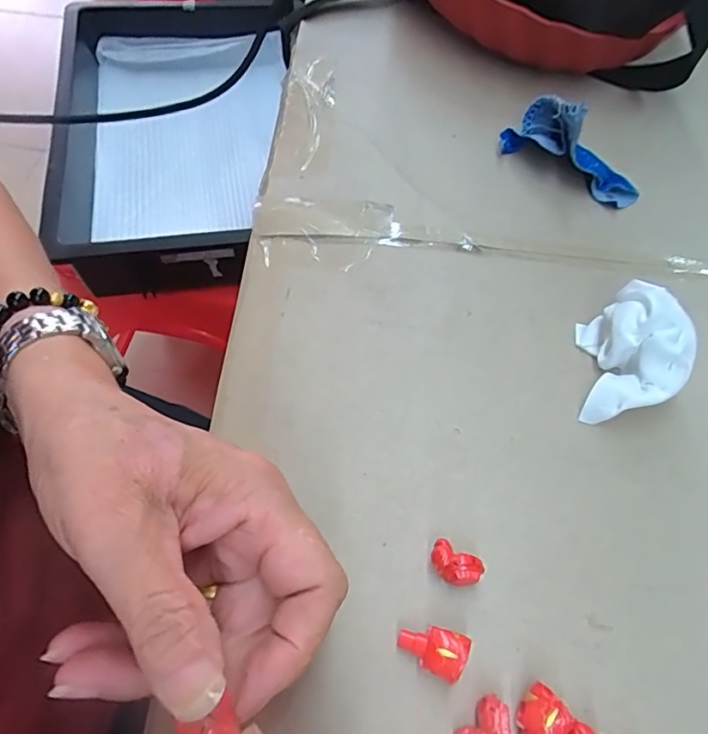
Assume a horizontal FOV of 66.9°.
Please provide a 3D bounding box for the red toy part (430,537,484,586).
[{"bbox_3d":[0.040,0.080,0.215,0.021,0.013,0.012,37,64,16],"label":"red toy part"}]

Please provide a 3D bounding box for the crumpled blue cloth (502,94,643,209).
[{"bbox_3d":[0.141,-0.139,0.335,0.091,0.050,0.028,32,63,14],"label":"crumpled blue cloth"}]

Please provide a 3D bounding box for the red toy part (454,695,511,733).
[{"bbox_3d":[0.046,0.128,0.190,0.014,0.012,0.019,31,62,14],"label":"red toy part"}]

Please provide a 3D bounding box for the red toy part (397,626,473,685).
[{"bbox_3d":[0.030,0.105,0.201,0.024,0.014,0.016,27,62,12],"label":"red toy part"}]

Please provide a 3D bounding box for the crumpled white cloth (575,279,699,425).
[{"bbox_3d":[0.130,-0.006,0.255,0.066,0.037,0.052,-37,69,-22],"label":"crumpled white cloth"}]

